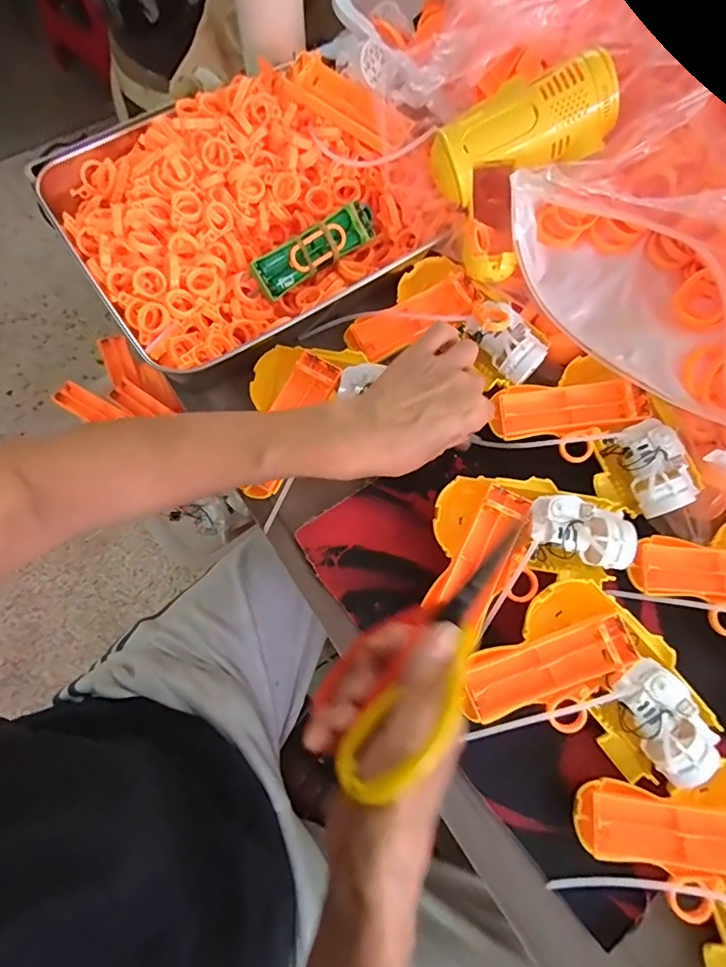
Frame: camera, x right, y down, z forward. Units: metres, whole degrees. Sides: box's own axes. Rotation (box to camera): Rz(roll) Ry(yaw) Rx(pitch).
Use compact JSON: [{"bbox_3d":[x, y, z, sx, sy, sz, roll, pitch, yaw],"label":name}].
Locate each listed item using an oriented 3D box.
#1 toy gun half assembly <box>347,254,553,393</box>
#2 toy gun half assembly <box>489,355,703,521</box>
[{"bbox_3d":[0.070,-0.119,0.404,0.135,0.031,0.107,43,75,11],"label":"toy gun half assembly"},{"bbox_3d":[0.190,-0.044,0.389,0.151,0.036,0.099,39,75,10],"label":"toy gun half assembly"}]

